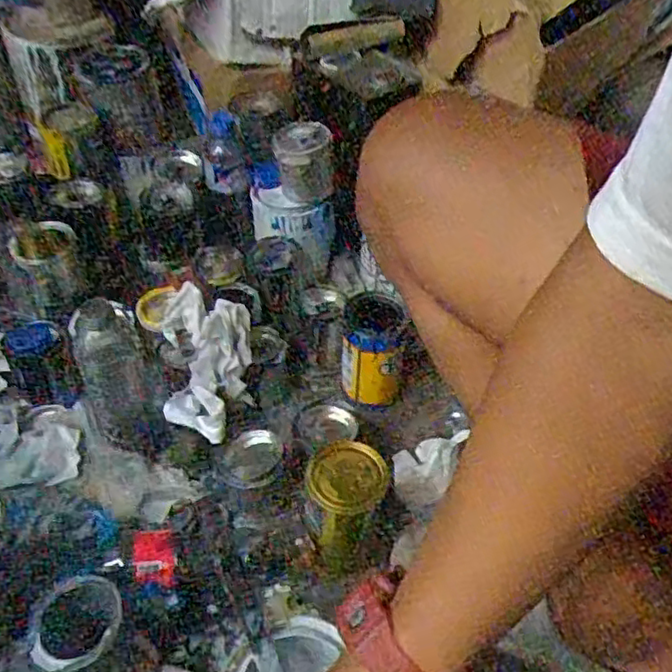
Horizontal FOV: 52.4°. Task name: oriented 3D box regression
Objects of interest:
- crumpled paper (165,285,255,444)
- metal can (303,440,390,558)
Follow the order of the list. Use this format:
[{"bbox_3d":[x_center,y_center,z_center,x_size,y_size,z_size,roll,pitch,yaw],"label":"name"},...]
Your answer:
[{"bbox_3d":[-0.144,0.021,0.755,0.099,0.057,0.208,-4,47,-7],"label":"crumpled paper"},{"bbox_3d":[0.008,0.164,0.657,0.073,0.131,0.073,1,46,-1],"label":"metal can"}]

